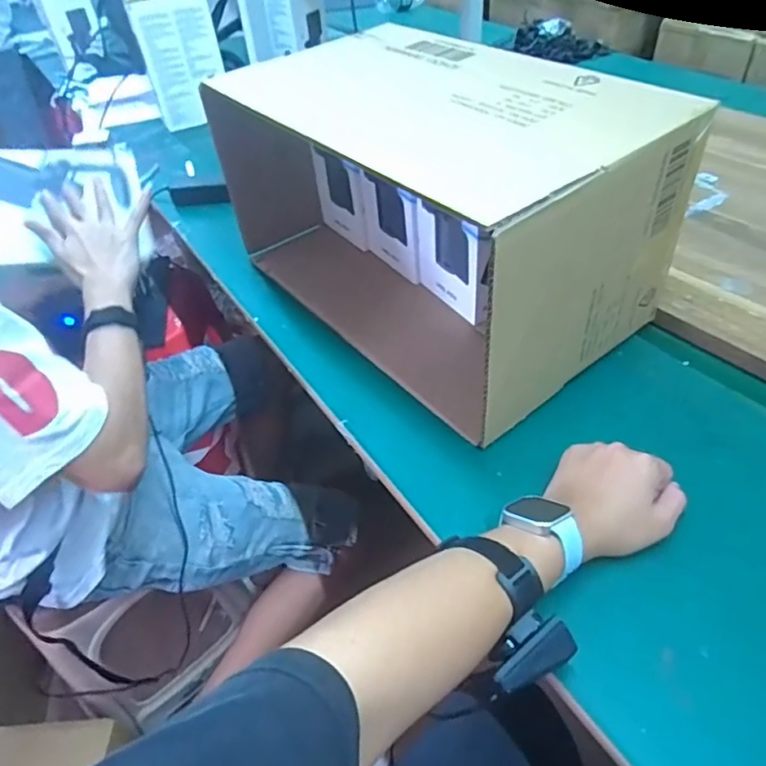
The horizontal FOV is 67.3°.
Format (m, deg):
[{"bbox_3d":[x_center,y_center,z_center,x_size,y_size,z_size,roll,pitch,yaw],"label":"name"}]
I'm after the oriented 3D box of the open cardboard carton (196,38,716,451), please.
[{"bbox_3d":[0.041,-0.214,0.692,0.281,0.274,0.515,-32,51,-22],"label":"open cardboard carton"}]

